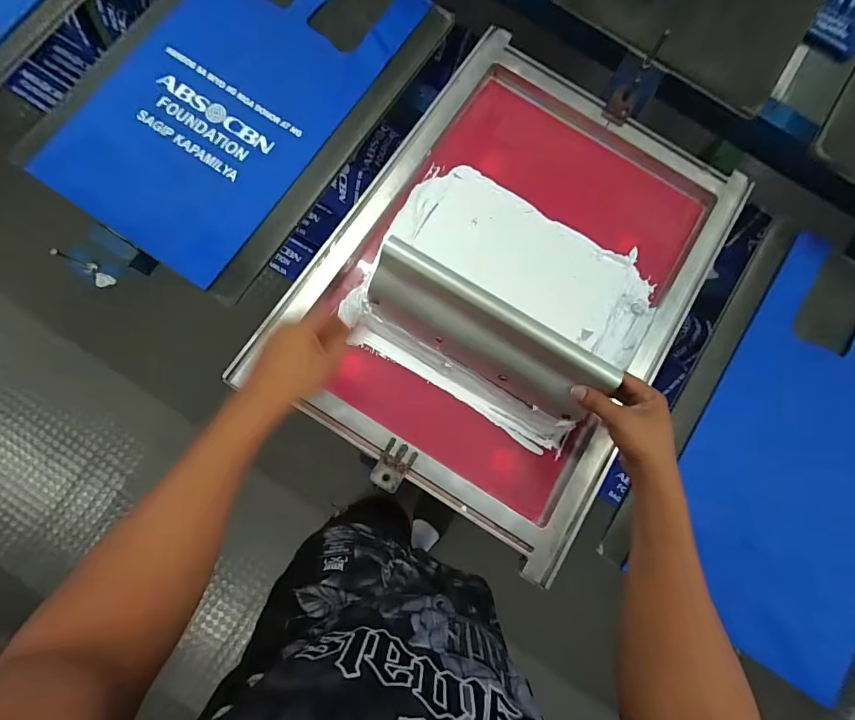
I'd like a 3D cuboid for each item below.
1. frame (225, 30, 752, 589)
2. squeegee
[{"bbox_3d":[0.123,-0.126,0.589,0.485,0.065,0.646,33,79,3],"label":"frame"},{"bbox_3d":[0.066,-0.028,0.498,0.296,0.109,0.035,30,40,1],"label":"squeegee"}]

